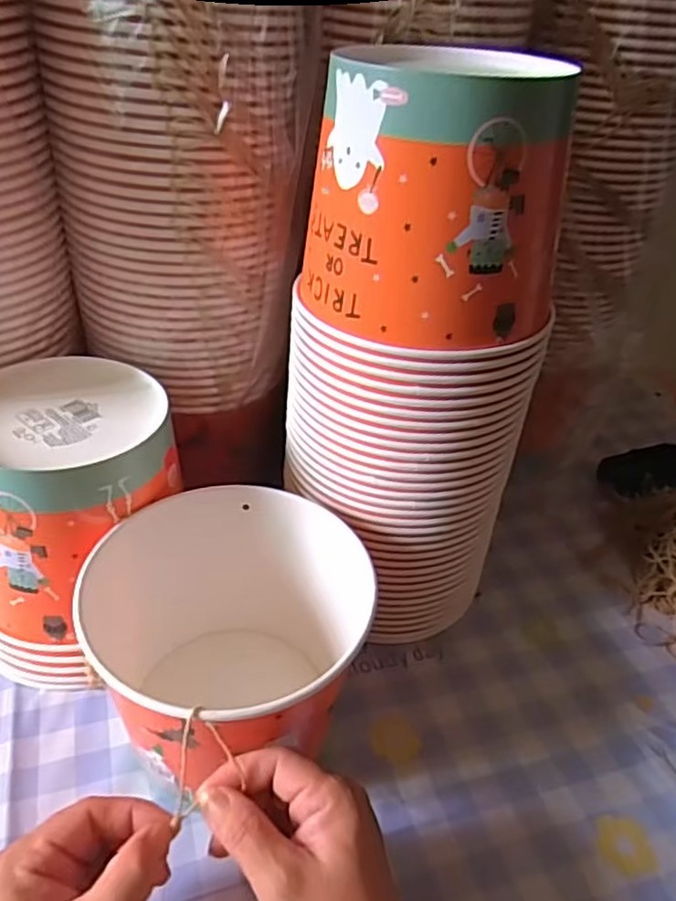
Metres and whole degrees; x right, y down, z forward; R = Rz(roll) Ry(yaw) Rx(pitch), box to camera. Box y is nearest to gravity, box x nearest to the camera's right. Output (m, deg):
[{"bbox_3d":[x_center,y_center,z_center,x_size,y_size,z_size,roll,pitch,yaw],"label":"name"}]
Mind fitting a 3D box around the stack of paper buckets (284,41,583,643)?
[{"bbox_3d":[0.052,-0.035,0.443,0.144,0.384,0.128,-20,44,-30],"label":"stack of paper buckets"}]

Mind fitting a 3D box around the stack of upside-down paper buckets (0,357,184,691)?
[{"bbox_3d":[-0.178,0.053,0.459,0.136,0.177,0.142,4,37,-3],"label":"stack of upside-down paper buckets"}]

